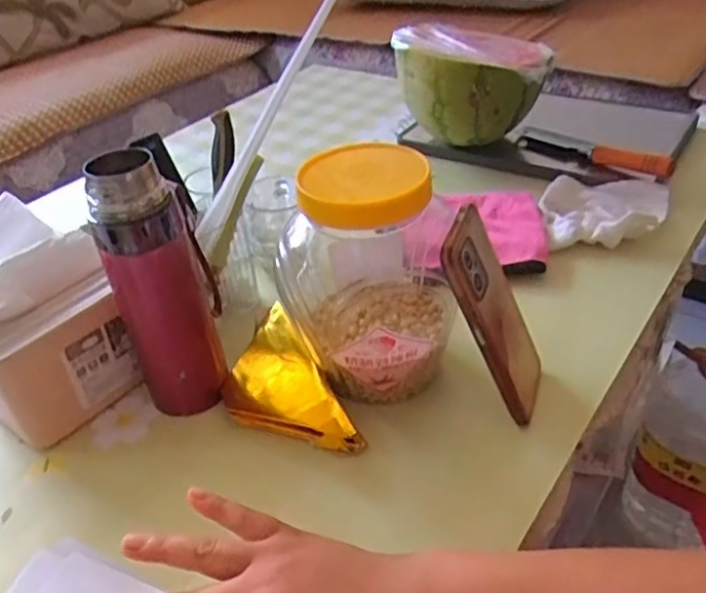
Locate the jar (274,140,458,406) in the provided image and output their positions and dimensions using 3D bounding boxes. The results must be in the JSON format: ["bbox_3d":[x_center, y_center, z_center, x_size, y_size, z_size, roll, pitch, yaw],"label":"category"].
[{"bbox_3d":[0.010,-0.018,0.506,0.126,0.180,0.144,-6,37,0],"label":"jar"}]

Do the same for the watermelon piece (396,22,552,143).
[{"bbox_3d":[0.150,-0.262,0.804,0.182,0.115,0.152,-6,37,0],"label":"watermelon piece"}]

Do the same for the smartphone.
[{"bbox_3d":[0.106,0.016,0.469,0.013,0.157,0.068,-7,29,42],"label":"smartphone"}]

